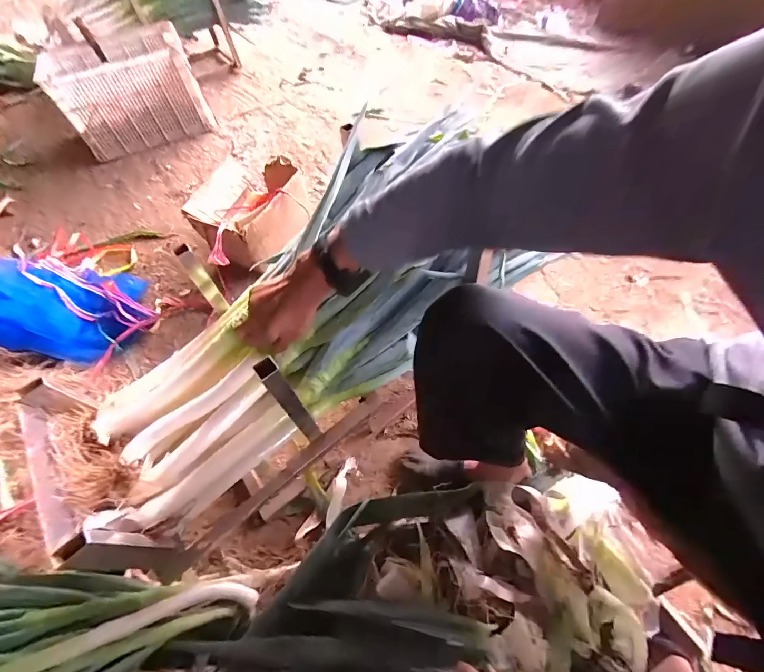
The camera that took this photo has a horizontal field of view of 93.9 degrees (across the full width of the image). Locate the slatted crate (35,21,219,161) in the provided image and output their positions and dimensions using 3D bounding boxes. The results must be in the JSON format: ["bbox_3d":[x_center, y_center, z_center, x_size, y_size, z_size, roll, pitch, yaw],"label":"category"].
[{"bbox_3d":[-0.975,-0.956,1.408,0.494,0.278,0.325,-22,57,-8],"label":"slatted crate"}]

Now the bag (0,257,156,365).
[{"bbox_3d":[-0.881,-0.096,0.939,0.469,0.133,0.309,11,31,-28],"label":"bag"}]

